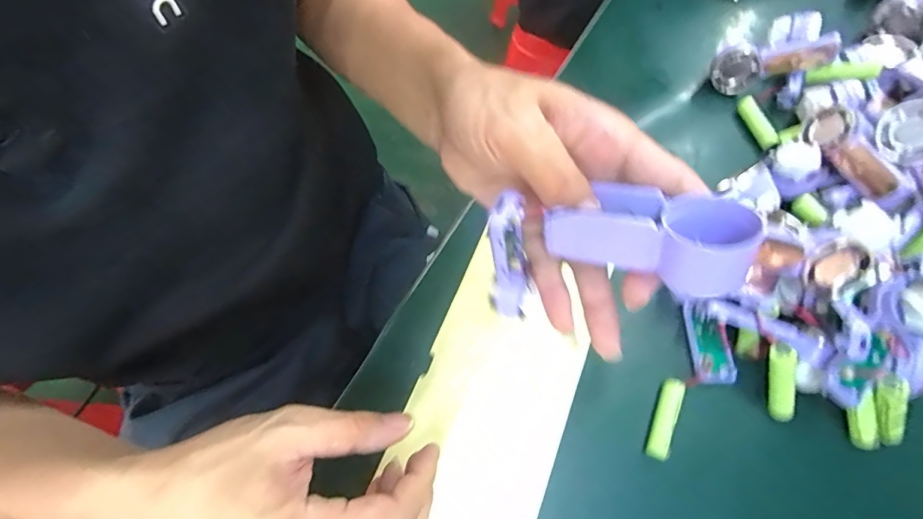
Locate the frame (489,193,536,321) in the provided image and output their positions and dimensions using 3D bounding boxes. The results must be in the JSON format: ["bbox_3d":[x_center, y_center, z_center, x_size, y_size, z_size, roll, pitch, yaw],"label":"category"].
[{"bbox_3d":[0.026,0.003,0.239,0.021,0.083,0.014,-9,44,-1],"label":"frame"}]

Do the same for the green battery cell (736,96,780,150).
[{"bbox_3d":[0.268,-0.122,0.392,0.013,0.018,0.058,-12,67,-4],"label":"green battery cell"}]

